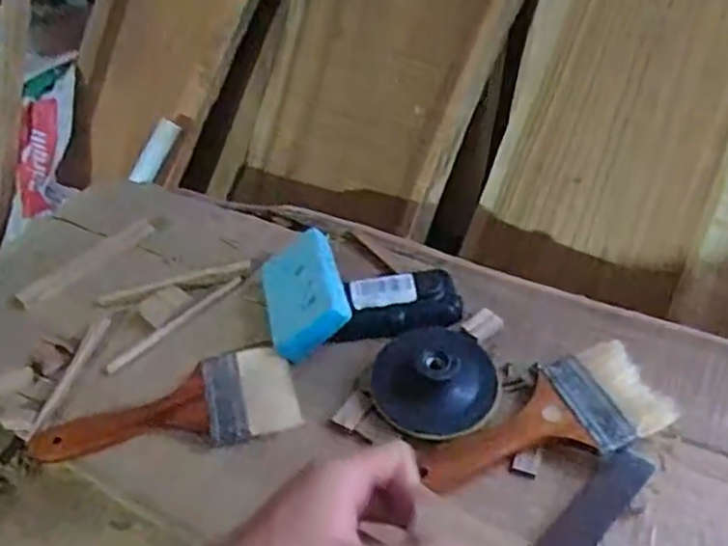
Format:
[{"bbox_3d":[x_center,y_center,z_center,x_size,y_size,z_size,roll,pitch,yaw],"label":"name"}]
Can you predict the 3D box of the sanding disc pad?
[{"bbox_3d":[0.048,0.073,0.487,0.085,0.023,0.082,28,53,30],"label":"sanding disc pad"}]

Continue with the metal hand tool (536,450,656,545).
[{"bbox_3d":[0.139,0.139,0.419,0.026,0.004,0.088,35,61,30],"label":"metal hand tool"}]

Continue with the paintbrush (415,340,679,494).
[{"bbox_3d":[0.117,0.101,0.457,0.165,0.022,0.073,-21,46,-15],"label":"paintbrush"}]

